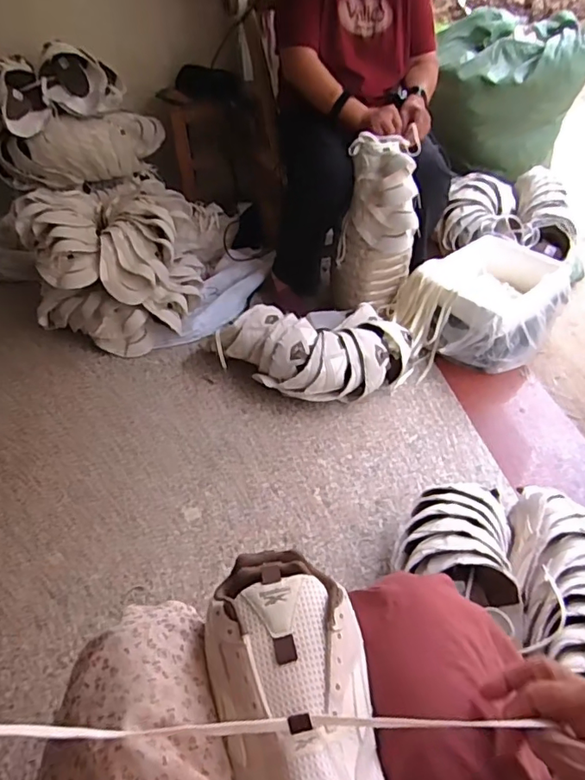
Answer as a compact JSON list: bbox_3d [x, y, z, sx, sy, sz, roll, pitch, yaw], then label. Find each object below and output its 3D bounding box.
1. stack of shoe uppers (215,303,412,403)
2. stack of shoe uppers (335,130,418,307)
[{"bbox_3d":[0.057,-0.080,1.251,0.418,0.155,0.236,-12,43,-11],"label":"stack of shoe uppers"},{"bbox_3d":[0.205,-0.406,1.321,0.195,0.348,0.163,4,43,7],"label":"stack of shoe uppers"}]

